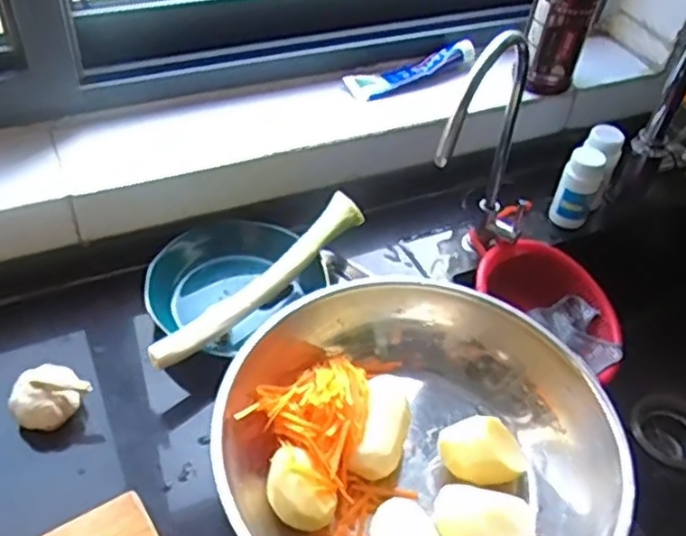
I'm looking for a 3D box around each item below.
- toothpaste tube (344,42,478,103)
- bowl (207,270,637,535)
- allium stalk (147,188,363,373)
[{"bbox_3d":[0.085,-0.234,0.848,0.162,0.024,0.041,-19,51,-23],"label":"toothpaste tube"},{"bbox_3d":[0.057,0.144,0.575,0.297,0.085,0.302,3,46,-3],"label":"bowl"},{"bbox_3d":[-0.072,0.011,0.668,0.032,0.029,0.256,31,51,22],"label":"allium stalk"}]

